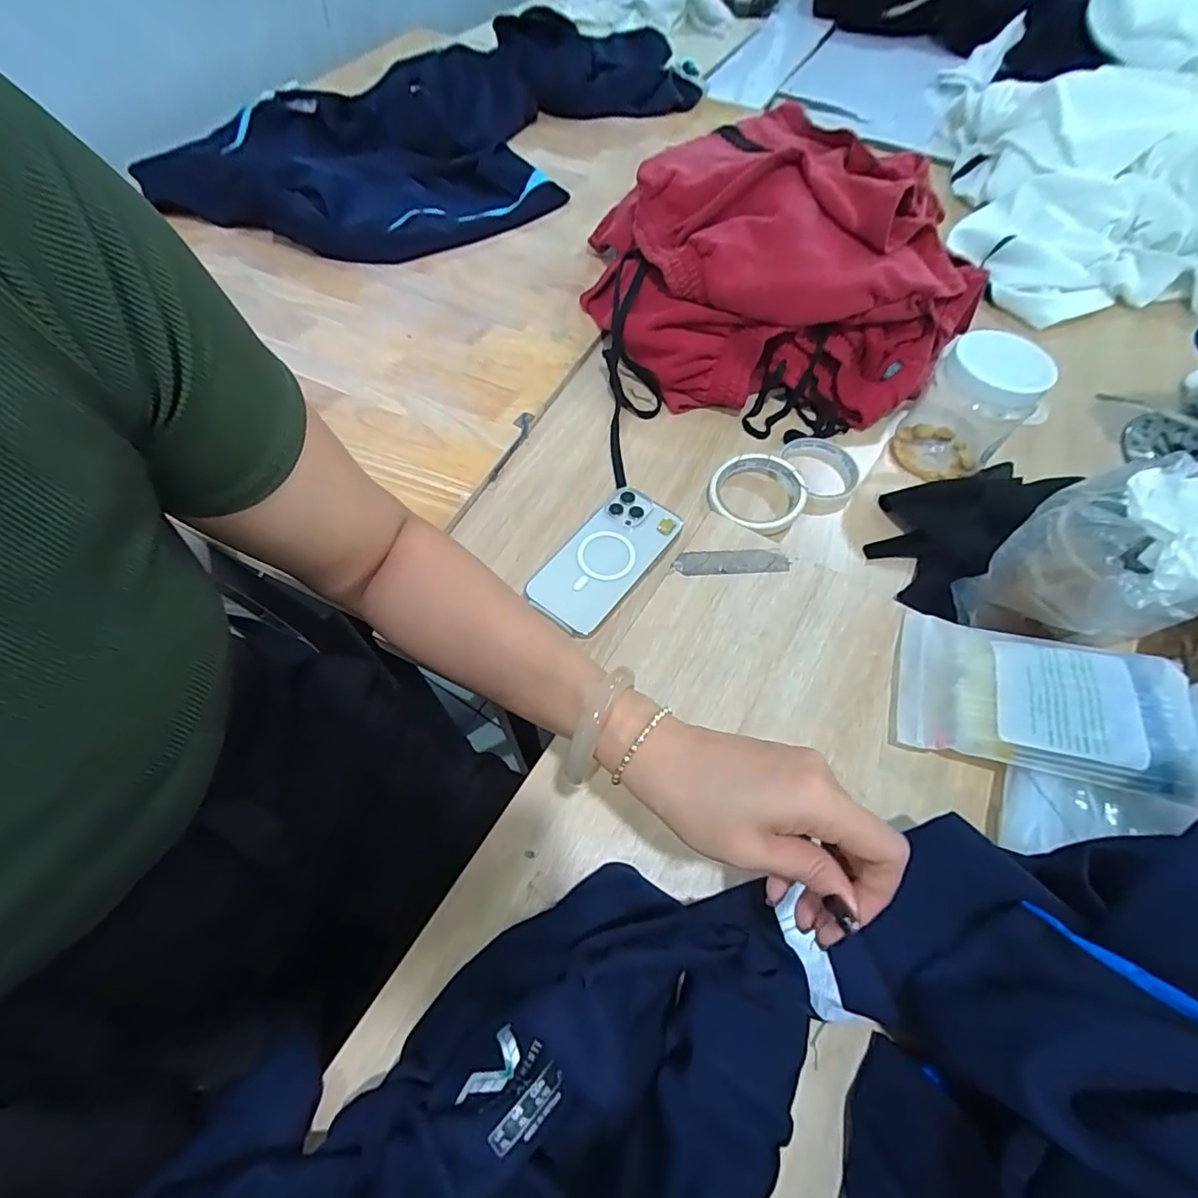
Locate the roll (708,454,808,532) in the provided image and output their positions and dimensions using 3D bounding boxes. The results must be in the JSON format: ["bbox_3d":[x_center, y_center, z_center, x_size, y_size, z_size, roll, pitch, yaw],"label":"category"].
[{"bbox_3d":[0.163,-0.108,0.562,0.099,0.024,0.090,1,61,-2],"label":"roll"}]

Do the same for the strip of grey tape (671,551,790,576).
[{"bbox_3d":[0.116,-0.033,0.483,0.099,0.004,0.024,-2,61,-3],"label":"strip of grey tape"}]

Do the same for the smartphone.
[{"bbox_3d":[0.008,-0.039,0.521,0.076,0.013,0.158,35,65,16],"label":"smartphone"}]

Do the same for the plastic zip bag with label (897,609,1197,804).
[{"bbox_3d":[0.310,0.070,0.391,0.169,0.015,0.113,13,56,23],"label":"plastic zip bag with label"}]

